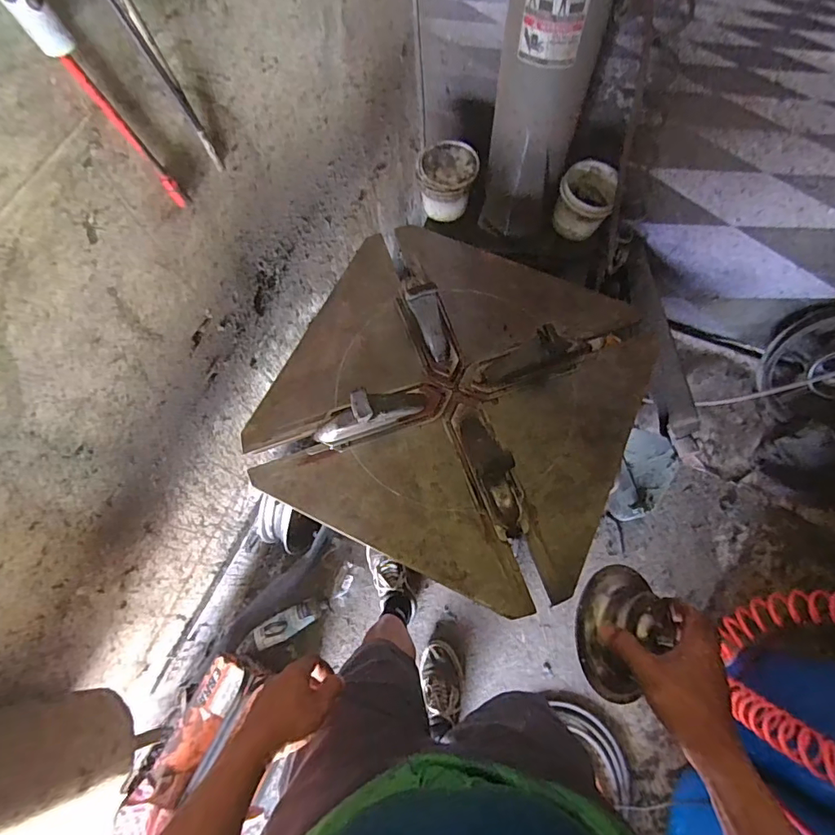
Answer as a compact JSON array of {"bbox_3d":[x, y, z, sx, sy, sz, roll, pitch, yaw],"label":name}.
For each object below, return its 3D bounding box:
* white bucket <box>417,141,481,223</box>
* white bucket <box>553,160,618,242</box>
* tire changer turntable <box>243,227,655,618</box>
[{"bbox_3d":[0.069,-0.535,1.084,0.124,0.107,0.136,-1,70,1],"label":"white bucket"},{"bbox_3d":[0.368,-0.477,1.054,0.115,0.096,0.124,-1,70,1],"label":"white bucket"},{"bbox_3d":[0.067,-0.067,0.774,0.559,0.094,0.590,23,72,10],"label":"tire changer turntable"}]

